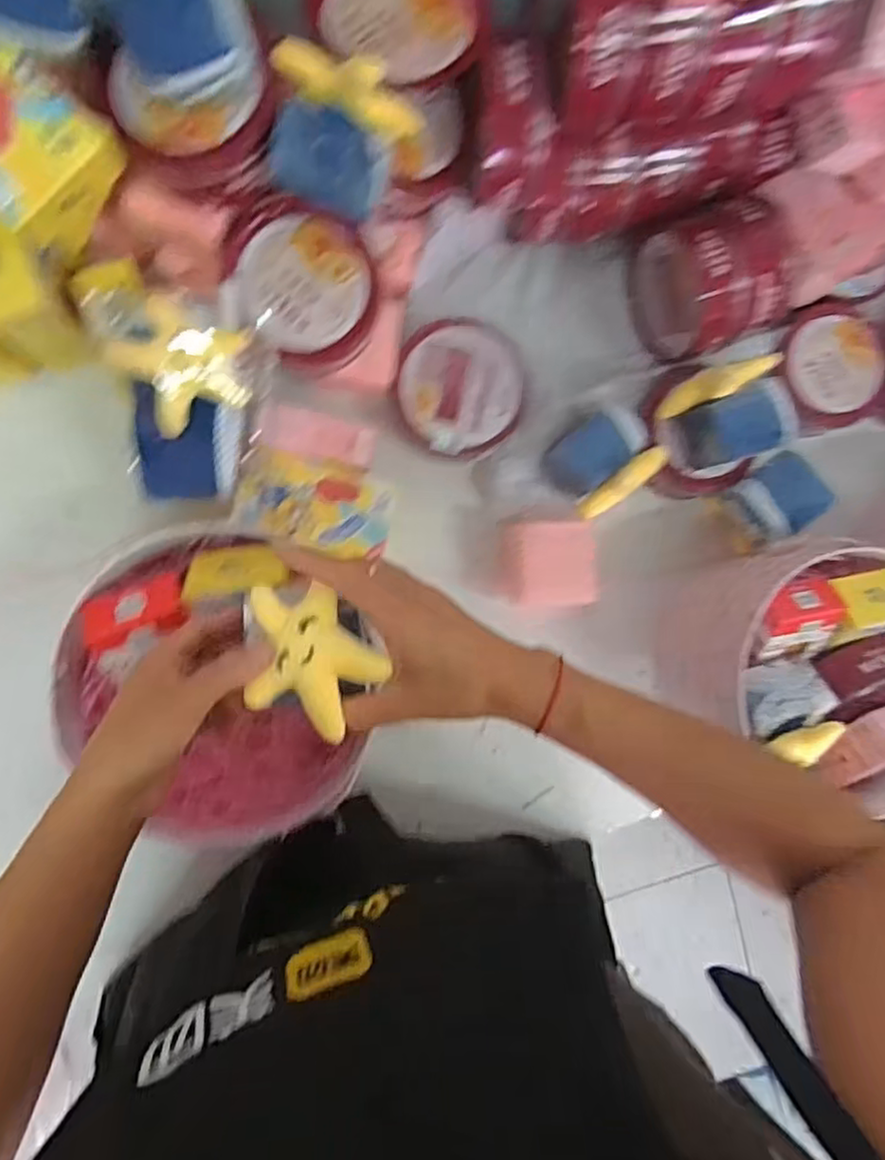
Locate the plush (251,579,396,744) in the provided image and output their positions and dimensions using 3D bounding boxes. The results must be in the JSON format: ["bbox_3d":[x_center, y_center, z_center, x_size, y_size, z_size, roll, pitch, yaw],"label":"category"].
[{"bbox_3d":[-0.073,0.047,0.398,0.073,0.020,0.087,-4,90,-9],"label":"plush"}]

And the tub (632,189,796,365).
[{"bbox_3d":[0.244,-0.272,0.614,0.101,0.112,0.121,-22,92,-9],"label":"tub"}]

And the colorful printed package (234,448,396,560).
[{"bbox_3d":[-0.105,-0.063,0.569,0.125,0.011,0.072,13,87,-9],"label":"colorful printed package"}]

